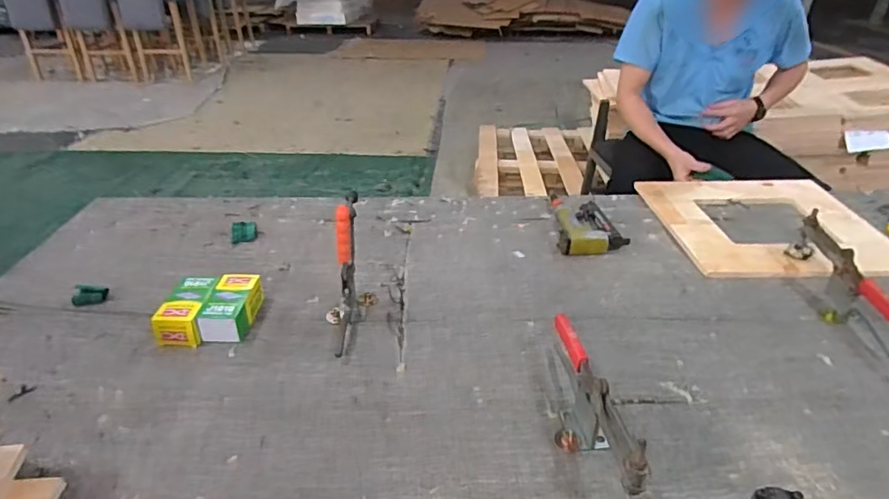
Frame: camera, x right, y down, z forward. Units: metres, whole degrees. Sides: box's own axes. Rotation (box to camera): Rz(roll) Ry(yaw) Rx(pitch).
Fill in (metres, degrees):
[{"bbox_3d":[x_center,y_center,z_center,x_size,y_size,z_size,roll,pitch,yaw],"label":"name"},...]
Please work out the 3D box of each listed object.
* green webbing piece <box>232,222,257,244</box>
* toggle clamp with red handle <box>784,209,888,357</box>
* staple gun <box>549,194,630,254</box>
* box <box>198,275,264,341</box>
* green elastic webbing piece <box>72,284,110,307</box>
[{"bbox_3d":[-0.433,-0.038,1.157,0.051,0.011,0.084,-9,32,-16],"label":"green webbing piece"},{"bbox_3d":[0.677,0.054,0.913,0.052,0.104,0.300,4,30,7],"label":"toggle clamp with red handle"},{"bbox_3d":[0.316,-0.062,1.170,0.145,0.044,0.236,3,30,5],"label":"staple gun"},{"bbox_3d":[-0.350,0.096,0.887,0.073,0.053,0.136,-1,30,-2],"label":"box"},{"bbox_3d":[-0.626,0.079,0.941,0.051,0.022,0.043,-7,31,-12],"label":"green elastic webbing piece"}]

